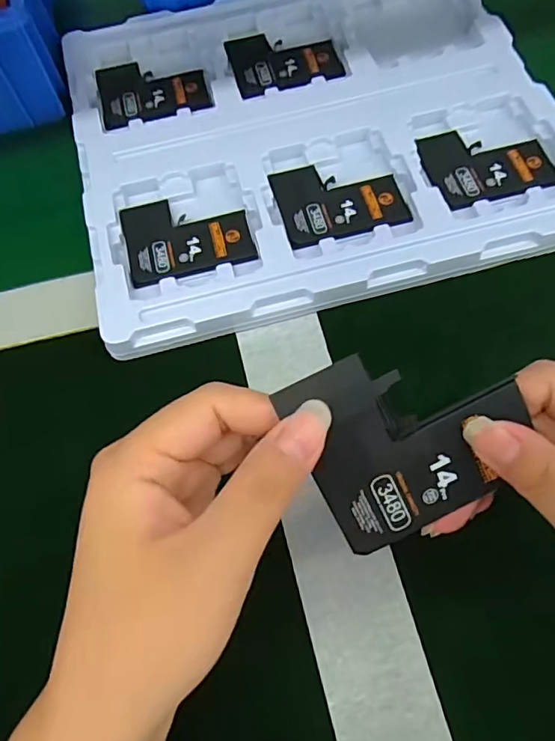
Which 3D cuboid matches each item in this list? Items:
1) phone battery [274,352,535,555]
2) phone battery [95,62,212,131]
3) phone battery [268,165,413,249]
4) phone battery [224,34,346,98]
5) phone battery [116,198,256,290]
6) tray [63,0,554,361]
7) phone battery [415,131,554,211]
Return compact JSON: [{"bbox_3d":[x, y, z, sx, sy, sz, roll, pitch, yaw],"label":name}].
[{"bbox_3d":[0.047,0.021,0.181,0.074,0.004,0.070,-27,108,1],"label":"phone battery"},{"bbox_3d":[-0.095,-0.213,0.397,0.079,0.006,0.068,-14,70,-3],"label":"phone battery"},{"bbox_3d":[0.040,-0.114,0.340,0.079,0.004,0.064,-14,70,-3],"label":"phone battery"},{"bbox_3d":[0.005,-0.238,0.399,0.080,0.006,0.066,-15,70,-3],"label":"phone battery"},{"bbox_3d":[-0.058,-0.089,0.335,0.079,0.004,0.065,-14,70,-3],"label":"phone battery"},{"bbox_3d":[0.021,-0.175,0.364,0.316,0.020,0.285,-15,70,-3],"label":"tray"},{"bbox_3d":[0.138,-0.138,0.345,0.080,0.004,0.063,-12,70,-2],"label":"phone battery"}]

